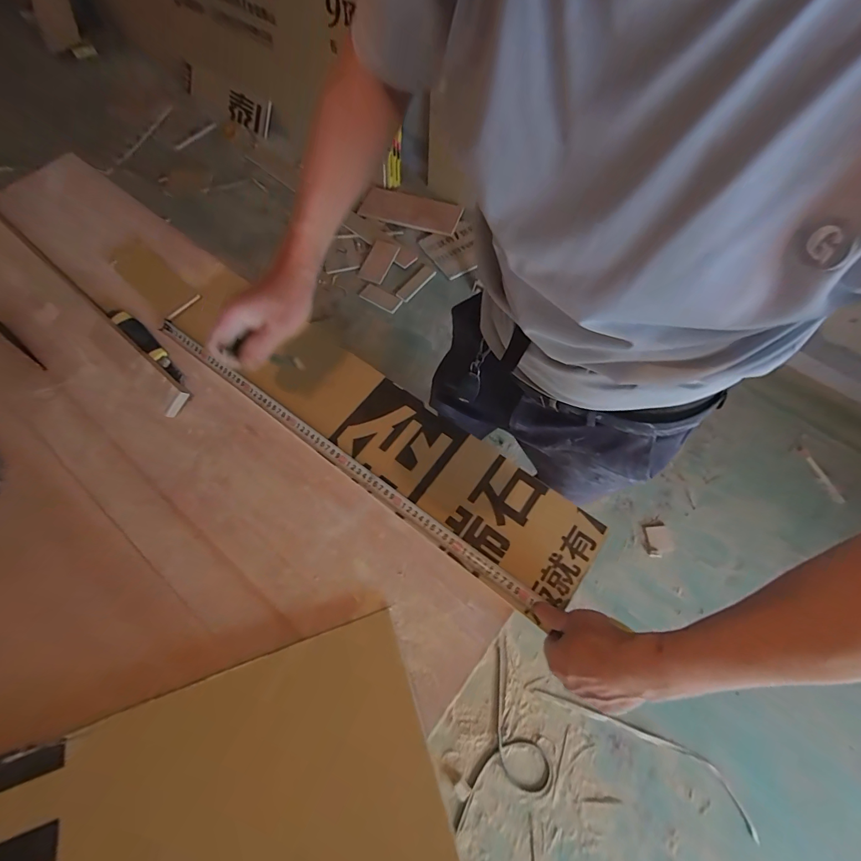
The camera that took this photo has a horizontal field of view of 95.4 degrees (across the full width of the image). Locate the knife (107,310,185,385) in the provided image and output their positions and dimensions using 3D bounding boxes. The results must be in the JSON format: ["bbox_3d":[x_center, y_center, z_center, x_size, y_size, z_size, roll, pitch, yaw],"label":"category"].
[{"bbox_3d":[-0.460,-0.141,0.641,0.183,0.026,0.027,38,72,15],"label":"knife"}]

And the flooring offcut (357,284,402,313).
[{"bbox_3d":[-0.210,-0.565,1.662,0.164,0.019,0.083,29,70,12],"label":"flooring offcut"}]

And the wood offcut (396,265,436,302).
[{"bbox_3d":[-0.063,-0.638,1.700,0.066,0.011,0.209,37,72,15],"label":"wood offcut"}]

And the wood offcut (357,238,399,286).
[{"bbox_3d":[-0.227,-0.741,1.716,0.108,0.010,0.224,26,73,-8],"label":"wood offcut"}]

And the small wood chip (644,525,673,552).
[{"bbox_3d":[0.730,0.344,1.249,0.066,0.008,0.083,-4,67,-2],"label":"small wood chip"}]

